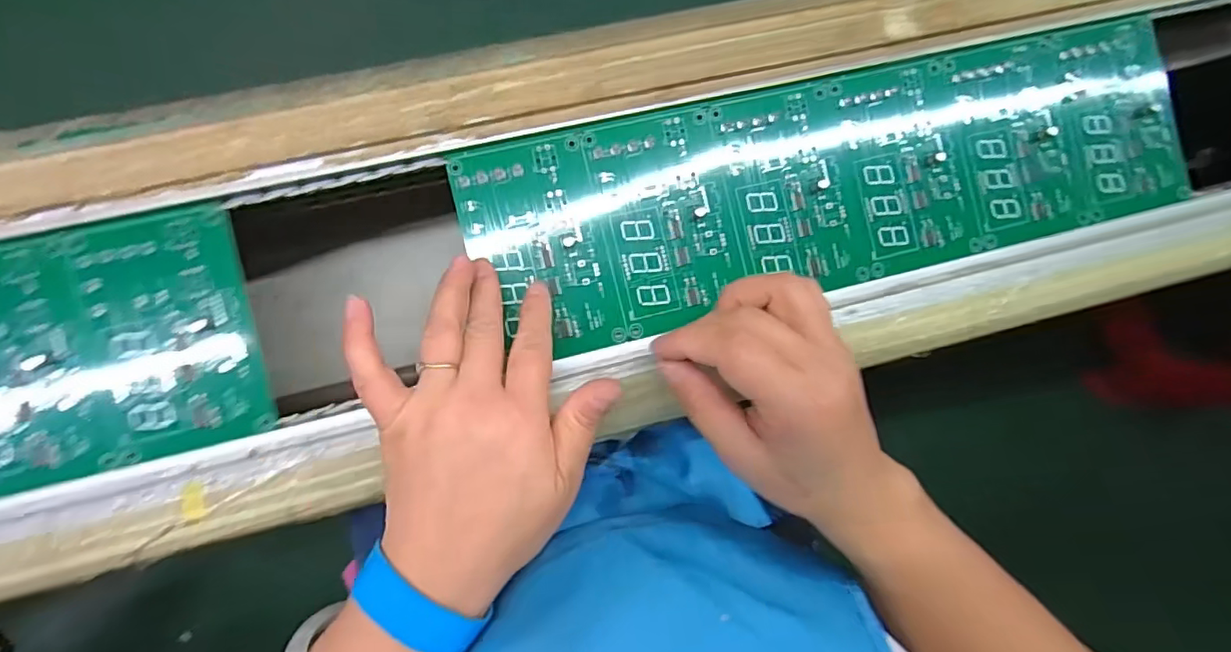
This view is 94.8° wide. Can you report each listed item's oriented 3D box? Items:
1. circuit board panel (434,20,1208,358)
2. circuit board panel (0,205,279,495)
[{"bbox_3d":[0.142,-0.087,0.341,0.446,0.006,0.123,-12,90,-8],"label":"circuit board panel"},{"bbox_3d":[-0.299,0.020,0.281,0.221,0.008,0.118,-13,90,-7],"label":"circuit board panel"}]

